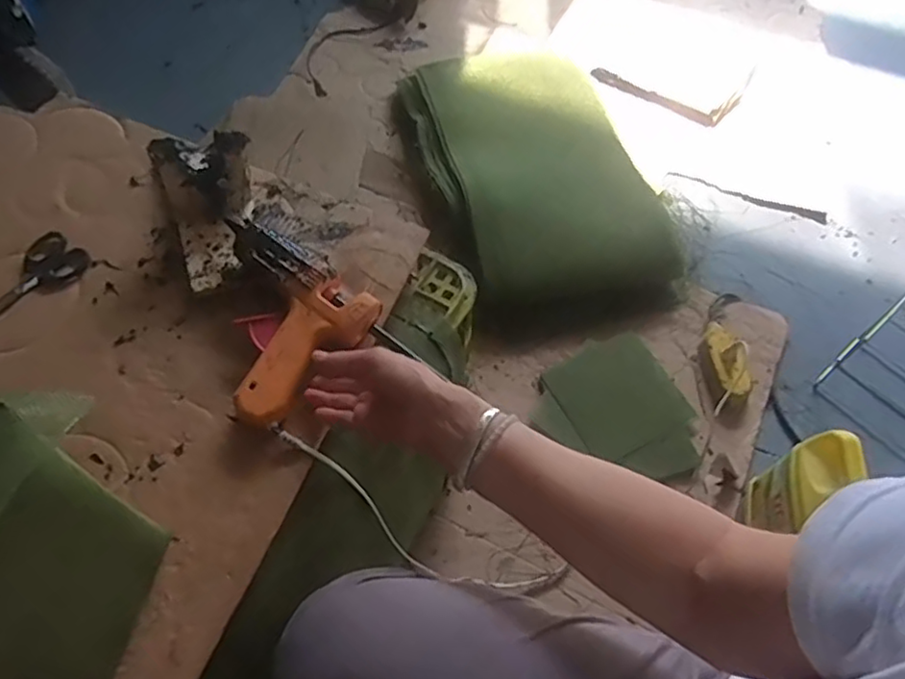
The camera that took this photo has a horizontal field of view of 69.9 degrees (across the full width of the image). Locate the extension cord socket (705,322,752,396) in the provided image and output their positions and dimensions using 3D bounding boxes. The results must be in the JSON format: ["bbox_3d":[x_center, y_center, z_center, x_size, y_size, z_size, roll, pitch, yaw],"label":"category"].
[{"bbox_3d":[0.425,0.024,0.997,0.043,0.057,0.123,-10,60,-10],"label":"extension cord socket"}]

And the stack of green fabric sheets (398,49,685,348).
[{"bbox_3d":[0.143,-0.305,1.140,0.360,0.122,0.611,-15,61,-13],"label":"stack of green fabric sheets"}]

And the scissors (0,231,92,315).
[{"bbox_3d":[-0.441,-0.052,0.644,0.068,0.006,0.149,39,64,19],"label":"scissors"}]

